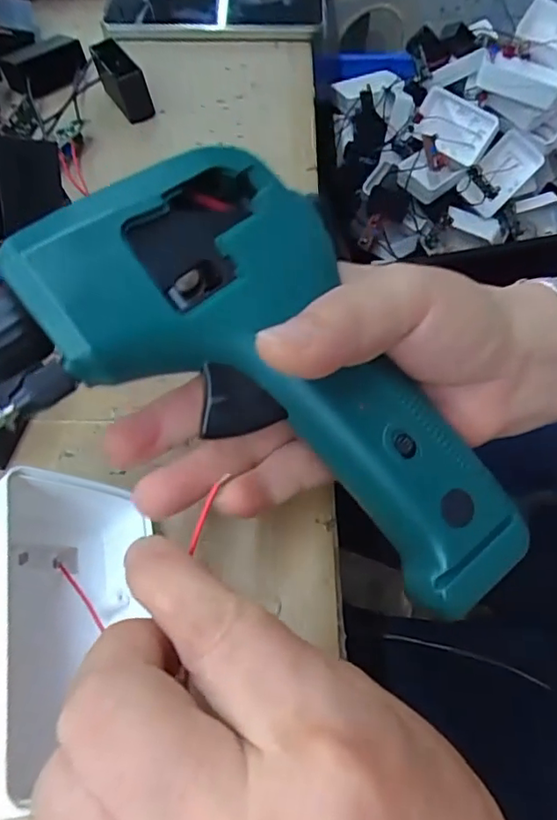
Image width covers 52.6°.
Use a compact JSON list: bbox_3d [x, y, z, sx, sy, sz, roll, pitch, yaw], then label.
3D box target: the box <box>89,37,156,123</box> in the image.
[{"bbox_3d":[-0.099,-0.207,0.356,0.018,0.029,0.049,-29,62,-16],"label":"box"}]

